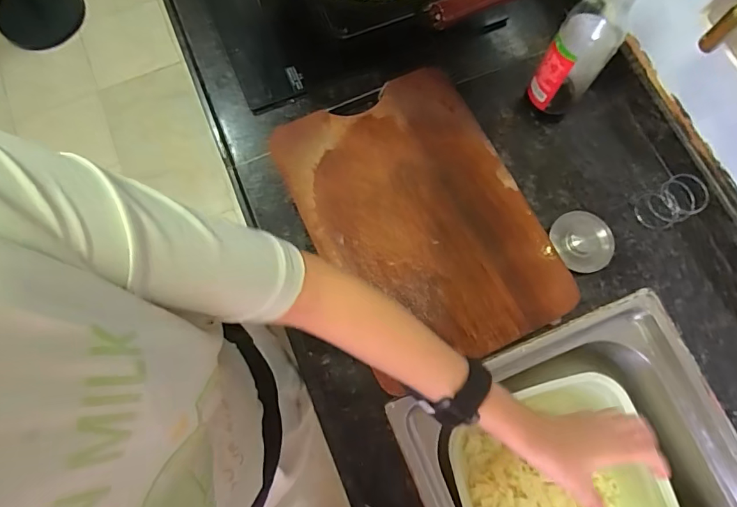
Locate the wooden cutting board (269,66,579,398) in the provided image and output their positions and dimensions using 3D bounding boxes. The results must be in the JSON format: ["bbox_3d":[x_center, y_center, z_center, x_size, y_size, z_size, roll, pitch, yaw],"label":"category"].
[{"bbox_3d":[0.067,-0.046,0.598,0.265,0.037,0.376,-27,77,-7],"label":"wooden cutting board"}]

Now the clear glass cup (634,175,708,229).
[{"bbox_3d":[0.397,-0.067,0.594,0.061,0.061,0.053,-24,77,-6],"label":"clear glass cup"}]

